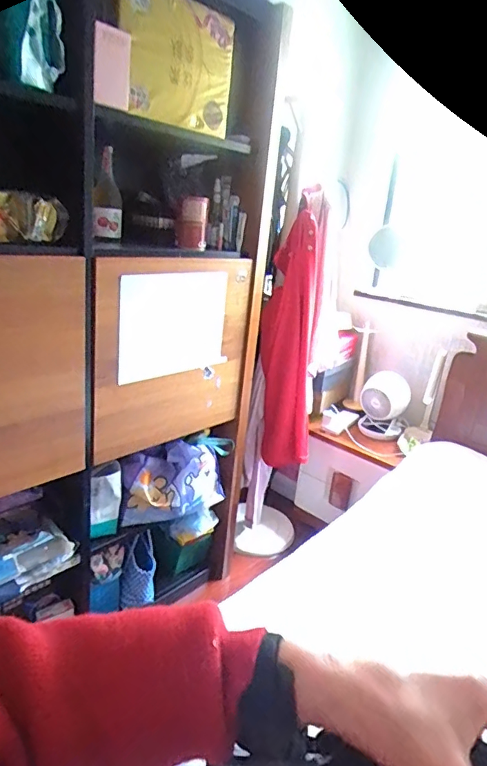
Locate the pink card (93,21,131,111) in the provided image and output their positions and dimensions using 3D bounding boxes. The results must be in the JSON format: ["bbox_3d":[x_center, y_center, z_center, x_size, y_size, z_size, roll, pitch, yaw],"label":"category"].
[{"bbox_3d":[-0.293,-0.696,1.102,0.013,0.151,0.130,19,27,16],"label":"pink card"}]

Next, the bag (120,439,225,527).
[{"bbox_3d":[-0.225,0.337,1.756,0.138,0.269,0.397,22,24,39],"label":"bag"}]

